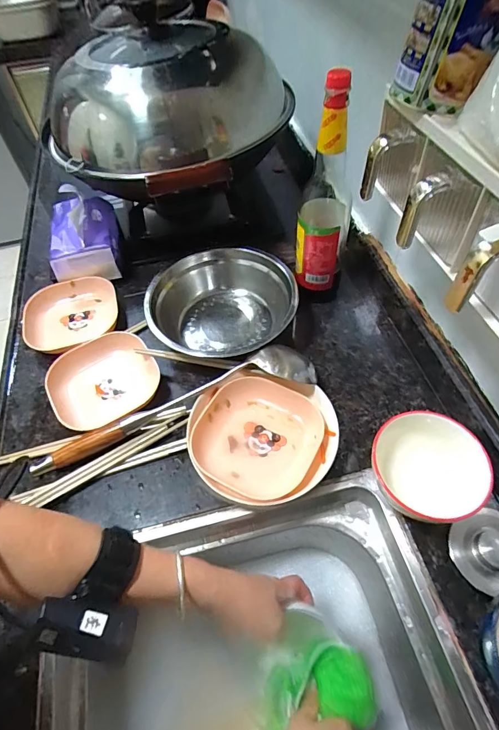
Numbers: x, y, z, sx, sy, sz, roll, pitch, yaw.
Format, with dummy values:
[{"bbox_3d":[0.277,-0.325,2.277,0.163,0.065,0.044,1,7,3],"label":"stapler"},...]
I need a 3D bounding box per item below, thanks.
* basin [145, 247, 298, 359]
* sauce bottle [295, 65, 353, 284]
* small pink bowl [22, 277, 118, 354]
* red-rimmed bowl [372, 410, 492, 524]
[{"bbox_3d":[-0.041,-0.084,0.569,0.206,0.071,0.184,31,63,21],"label":"basin"},{"bbox_3d":[0.096,-0.213,0.496,0.064,0.253,0.065,10,56,11],"label":"sauce bottle"},{"bbox_3d":[-0.276,-0.072,0.602,0.138,0.028,0.136,-2,56,2],"label":"small pink bowl"},{"bbox_3d":[0.191,0.113,0.425,0.100,0.072,0.108,-2,56,2],"label":"red-rimmed bowl"}]

